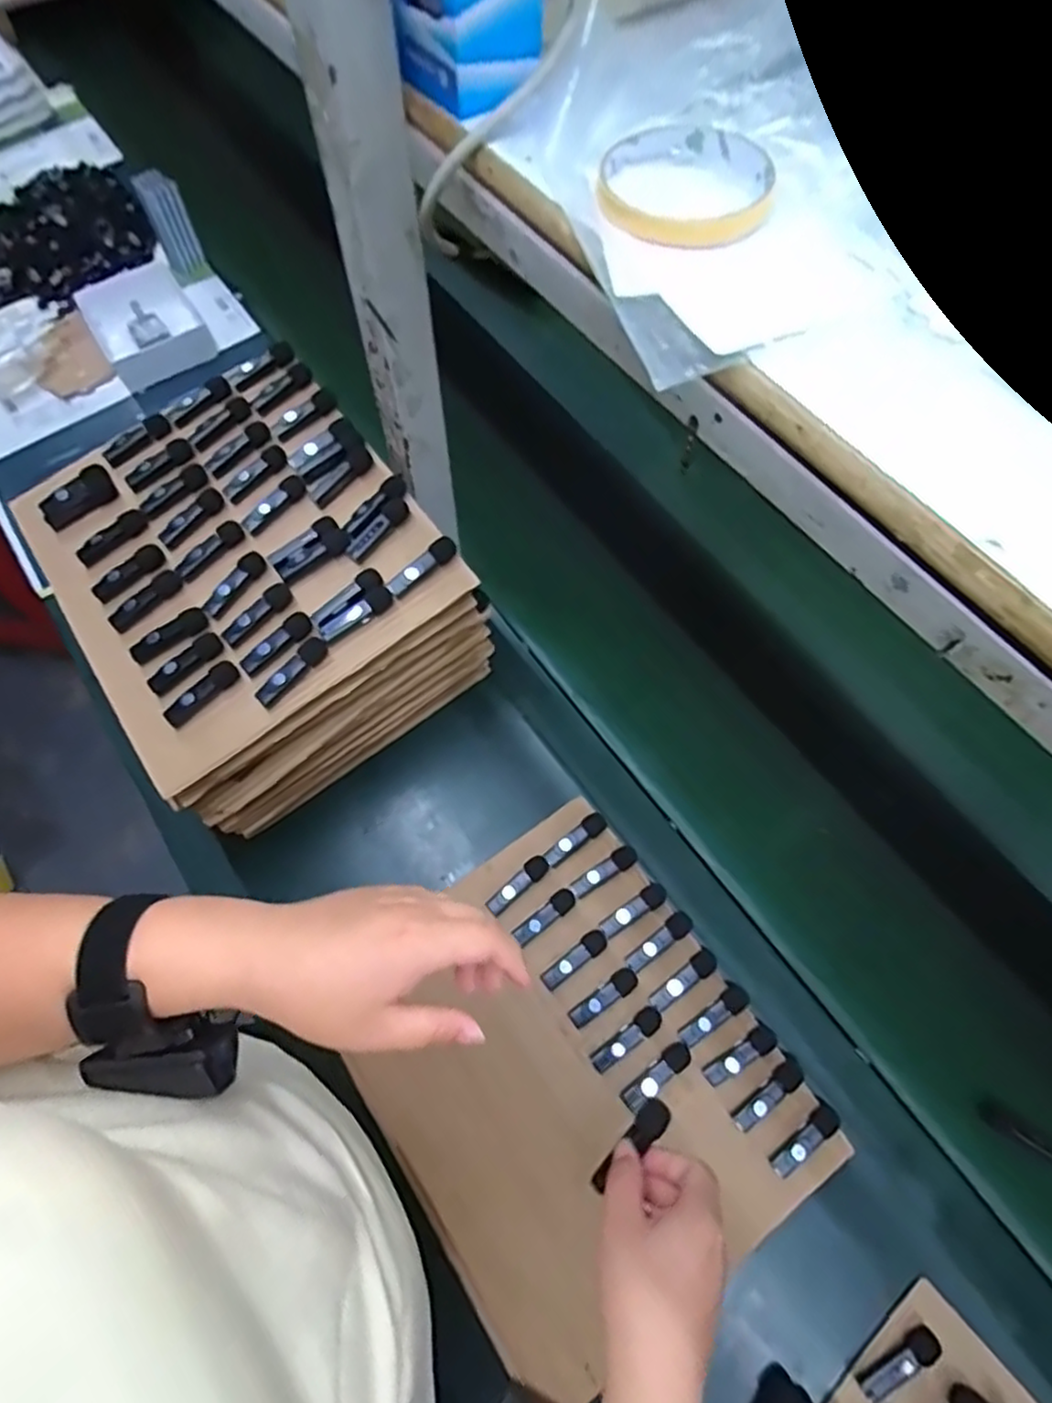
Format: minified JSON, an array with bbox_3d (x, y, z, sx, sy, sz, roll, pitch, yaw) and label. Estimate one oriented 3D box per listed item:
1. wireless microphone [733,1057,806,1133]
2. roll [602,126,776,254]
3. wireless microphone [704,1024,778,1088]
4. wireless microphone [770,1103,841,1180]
[{"bbox_3d":[0.193,0.313,0.539,0.069,0.011,0.022,-33,70,-15],"label":"wireless microphone"},{"bbox_3d":[0.075,-0.245,0.321,0.080,0.012,0.079,0,65,-1],"label":"roll"},{"bbox_3d":[0.173,0.285,0.546,0.063,0.013,0.019,-27,69,-13],"label":"wireless microphone"},{"bbox_3d":[0.218,0.341,0.527,0.066,0.012,0.018,-37,71,-17],"label":"wireless microphone"}]

